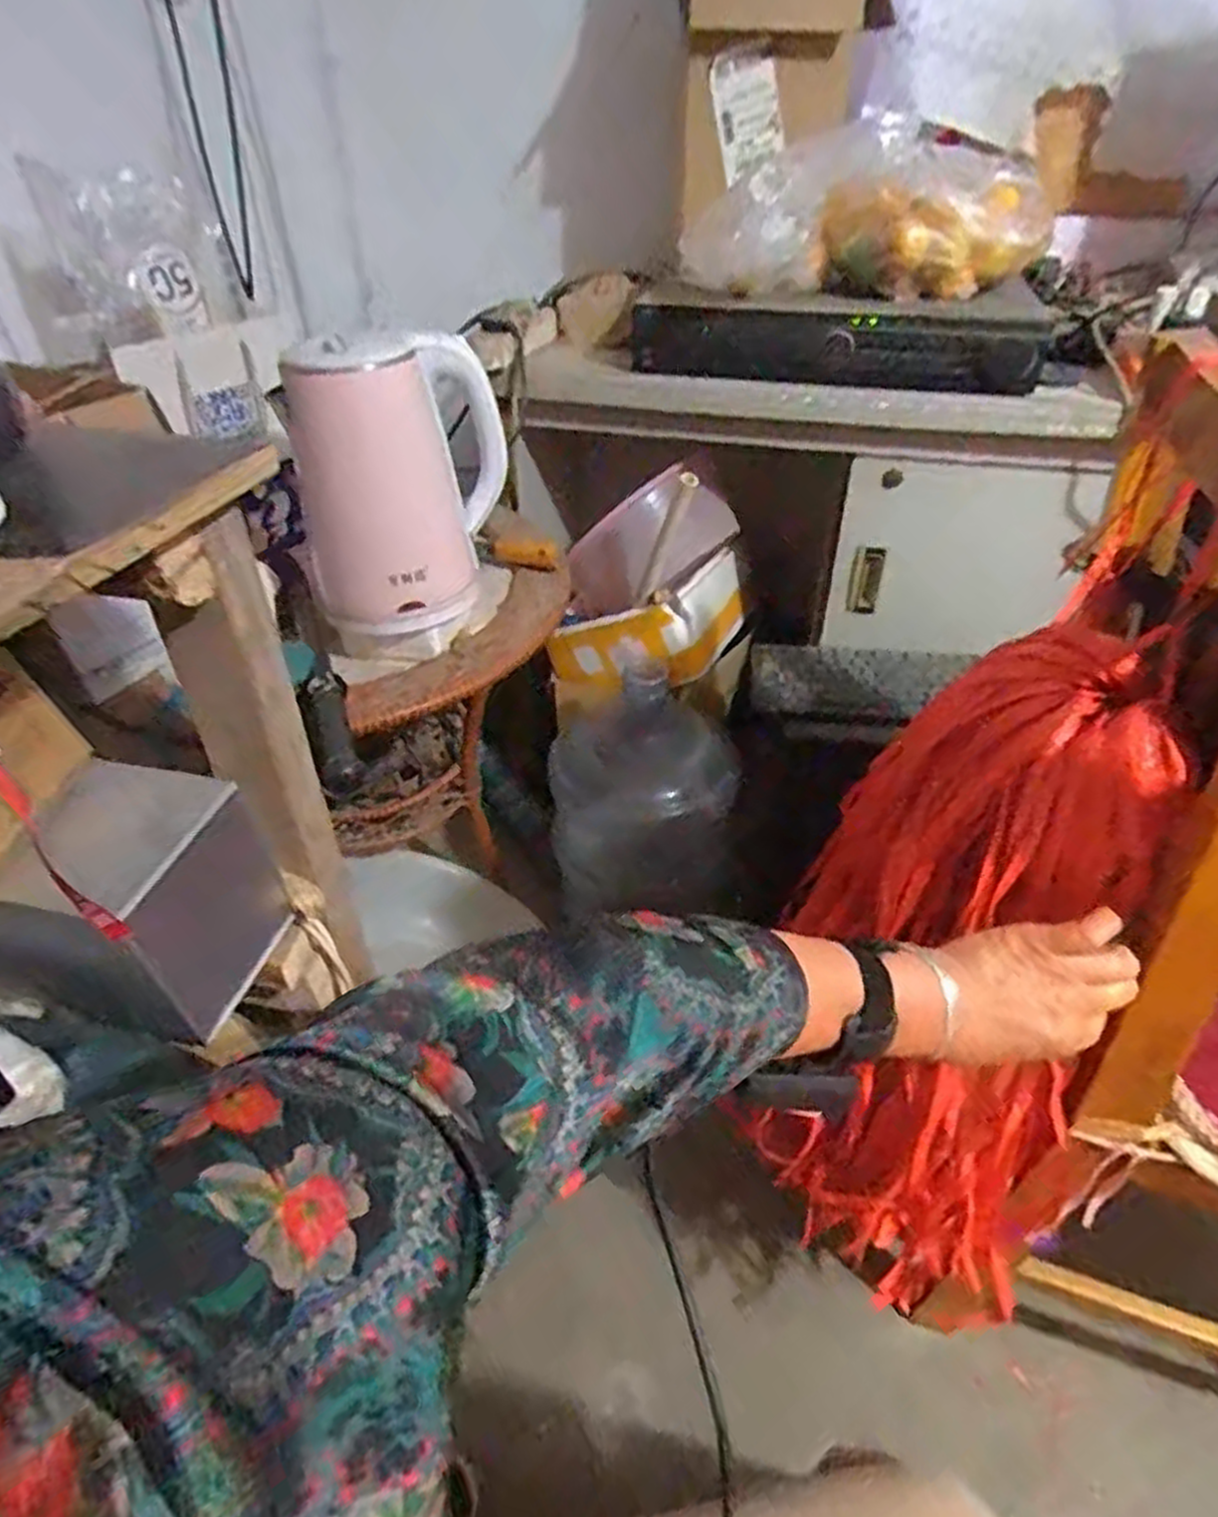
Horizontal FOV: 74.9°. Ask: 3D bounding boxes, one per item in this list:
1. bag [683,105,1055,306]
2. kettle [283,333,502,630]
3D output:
[{"bbox_3d":[0.296,-0.623,0.921,0.380,0.147,0.206,-4,39,-4],"label":"bag"},{"bbox_3d":[-0.228,-0.300,0.874,0.238,0.283,0.205,-20,43,-23],"label":"kettle"}]

